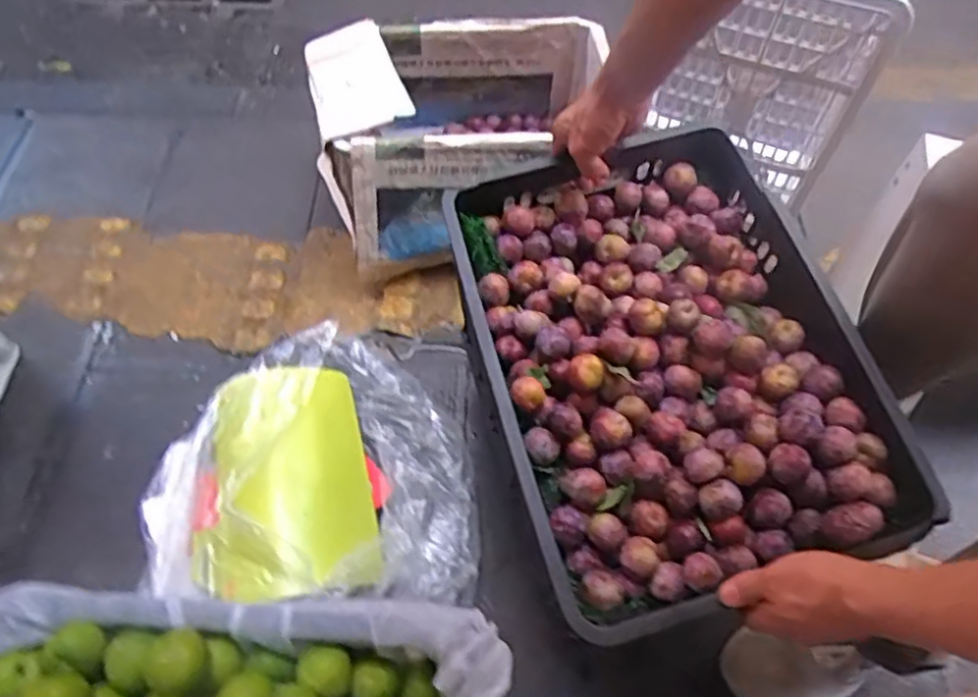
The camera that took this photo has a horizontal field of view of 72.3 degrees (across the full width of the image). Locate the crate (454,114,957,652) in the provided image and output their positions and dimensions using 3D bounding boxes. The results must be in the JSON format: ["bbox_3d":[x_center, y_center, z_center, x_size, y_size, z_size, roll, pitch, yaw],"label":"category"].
[{"bbox_3d":[0.175,0.002,0.685,0.370,0.113,0.473,-12,58,-13],"label":"crate"}]

